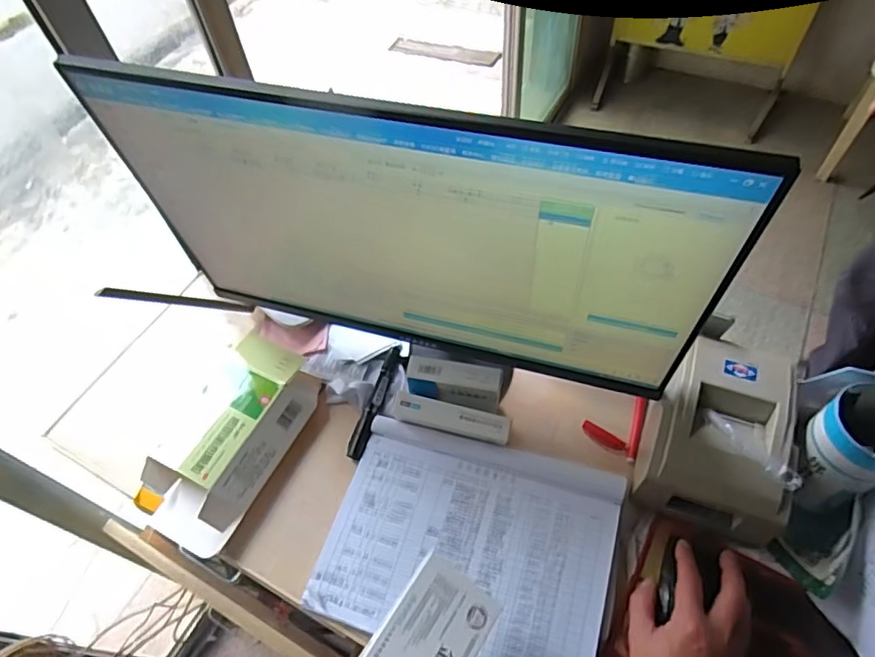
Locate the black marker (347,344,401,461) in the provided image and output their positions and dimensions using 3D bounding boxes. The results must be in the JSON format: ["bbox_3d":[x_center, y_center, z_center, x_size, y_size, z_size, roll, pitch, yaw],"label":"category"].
[{"bbox_3d":[-0.075,0.084,0.680,0.021,0.016,0.152,13,57,12],"label":"black marker"}]

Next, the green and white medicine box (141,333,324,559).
[{"bbox_3d":[-0.244,0.118,0.648,0.138,0.051,0.244,19,58,16],"label":"green and white medicine box"}]

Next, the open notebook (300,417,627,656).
[{"bbox_3d":[0.032,0.222,0.584,0.282,0.023,0.214,14,57,13],"label":"open notebook"}]

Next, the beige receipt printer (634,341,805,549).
[{"bbox_3d":[0.288,0.112,0.580,0.136,0.099,0.168,16,58,14],"label":"beige receipt printer"}]

